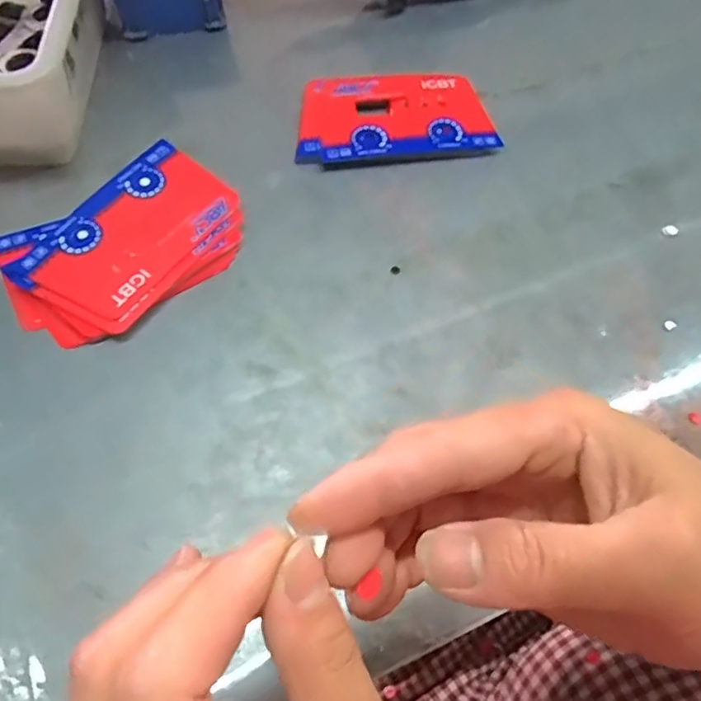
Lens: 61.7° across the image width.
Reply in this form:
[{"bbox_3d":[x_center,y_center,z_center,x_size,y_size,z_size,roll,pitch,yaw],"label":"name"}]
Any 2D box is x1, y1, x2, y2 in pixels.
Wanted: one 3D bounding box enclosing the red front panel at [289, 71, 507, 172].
[{"bbox_3d":[0.036,-0.189,0.476,0.156,0.011,0.095,-4,62,-4],"label":"red front panel"}]

